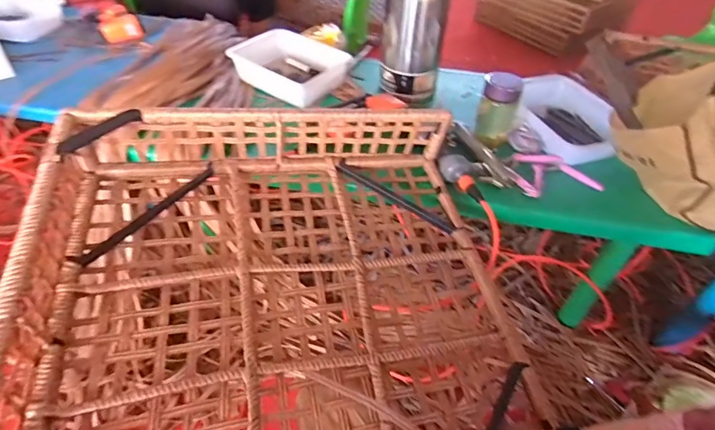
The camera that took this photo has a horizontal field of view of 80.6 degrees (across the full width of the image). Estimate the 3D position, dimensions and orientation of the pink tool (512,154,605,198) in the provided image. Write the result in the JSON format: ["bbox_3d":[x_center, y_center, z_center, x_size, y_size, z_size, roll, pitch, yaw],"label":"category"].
[{"bbox_3d":[0.408,-0.094,0.906,0.192,0.044,0.138,-6,44,-14],"label":"pink tool"}]

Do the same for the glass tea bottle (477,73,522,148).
[{"bbox_3d":[0.309,-0.234,0.933,0.086,0.149,0.073,21,47,12],"label":"glass tea bottle"}]

